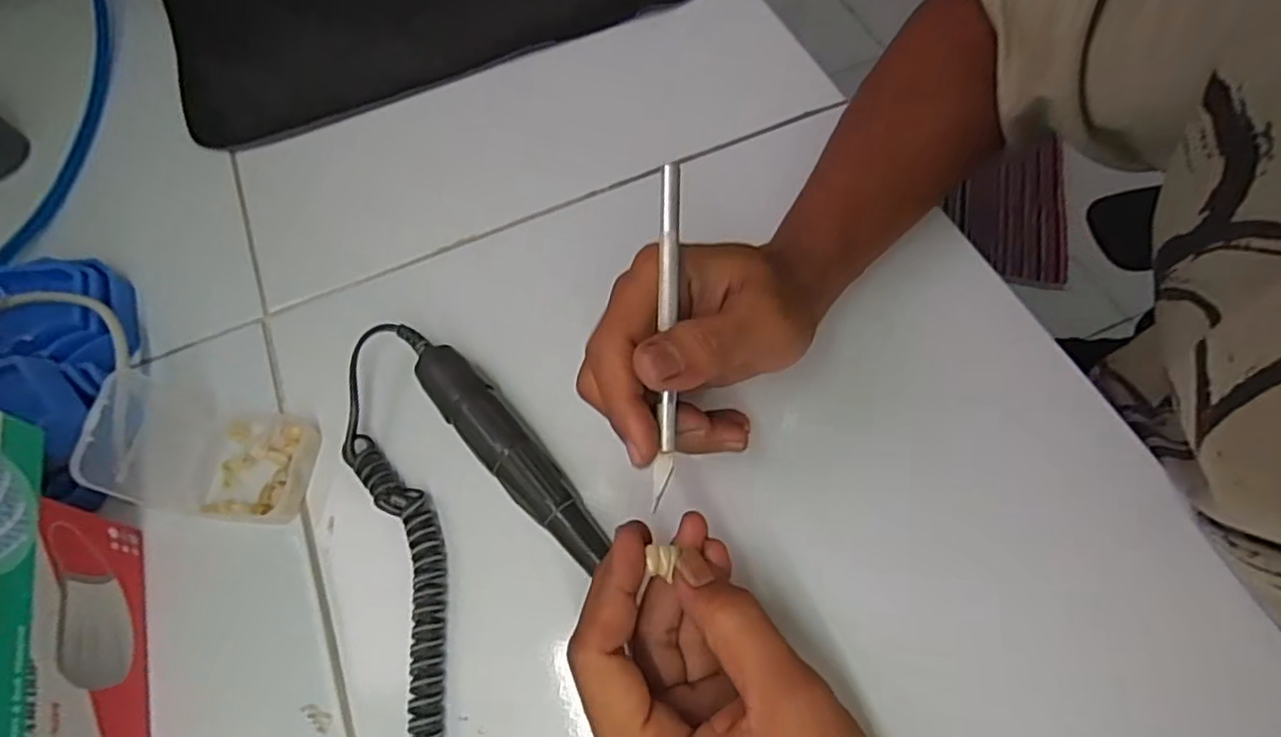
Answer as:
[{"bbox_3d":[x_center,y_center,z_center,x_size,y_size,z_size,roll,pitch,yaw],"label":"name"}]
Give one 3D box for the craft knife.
[{"bbox_3d":[0.011,-0.014,0.272,0.007,0.004,0.137,2,91,1],"label":"craft knife"}]

